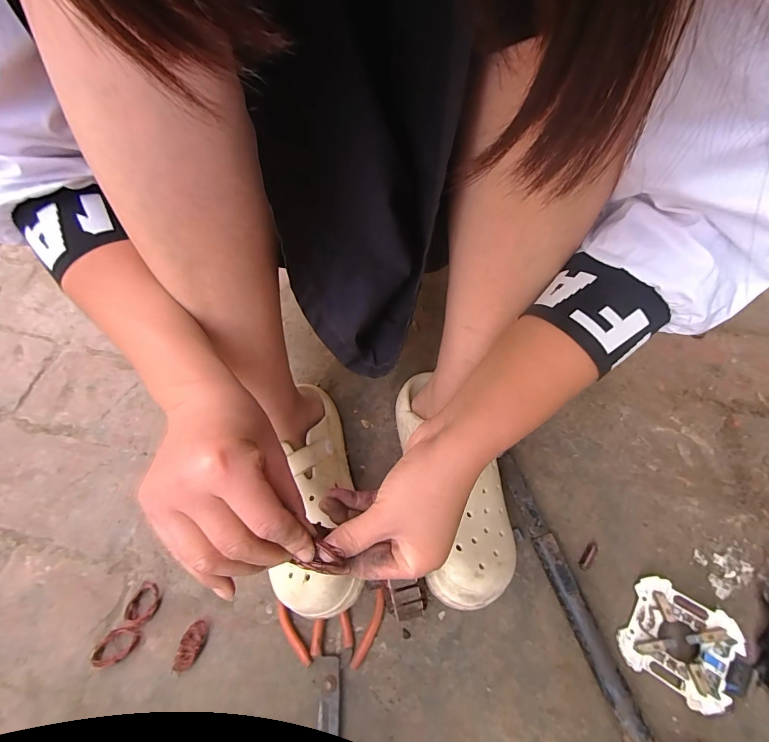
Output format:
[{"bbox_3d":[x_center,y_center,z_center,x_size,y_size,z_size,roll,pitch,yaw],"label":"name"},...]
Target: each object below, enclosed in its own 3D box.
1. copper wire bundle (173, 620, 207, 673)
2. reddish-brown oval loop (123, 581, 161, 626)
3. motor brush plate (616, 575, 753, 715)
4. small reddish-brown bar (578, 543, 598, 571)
[{"bbox_3d":[-0.197,0.278,0.378,0.021,0.004,0.043,9,62,7],"label":"copper wire bundle"},{"bbox_3d":[-0.253,0.246,0.394,0.029,0.008,0.039,14,63,9],"label":"reddish-brown oval loop"},{"bbox_3d":[0.291,0.264,0.364,0.095,0.016,0.087,25,71,31],"label":"motor brush plate"},{"bbox_3d":[0.222,0.201,0.407,0.010,0.009,0.031,37,69,19],"label":"small reddish-brown bar"}]

